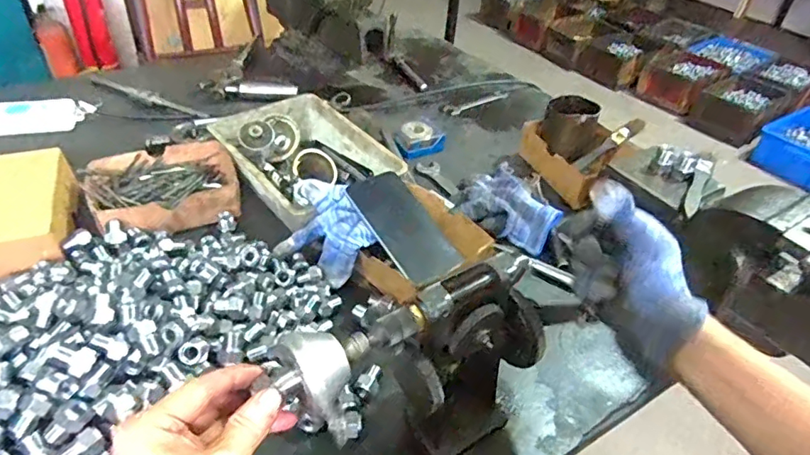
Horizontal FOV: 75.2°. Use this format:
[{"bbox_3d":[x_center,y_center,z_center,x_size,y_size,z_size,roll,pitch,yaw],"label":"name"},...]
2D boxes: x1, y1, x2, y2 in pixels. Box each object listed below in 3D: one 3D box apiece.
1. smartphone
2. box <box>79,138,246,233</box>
[{"bbox_3d":[-0.001,-0.005,0.616,0.077,0.008,0.153,-19,61,-33],"label":"smartphone"},{"bbox_3d":[-0.312,-0.055,0.687,0.179,0.044,0.157,-16,44,-23],"label":"box"}]

